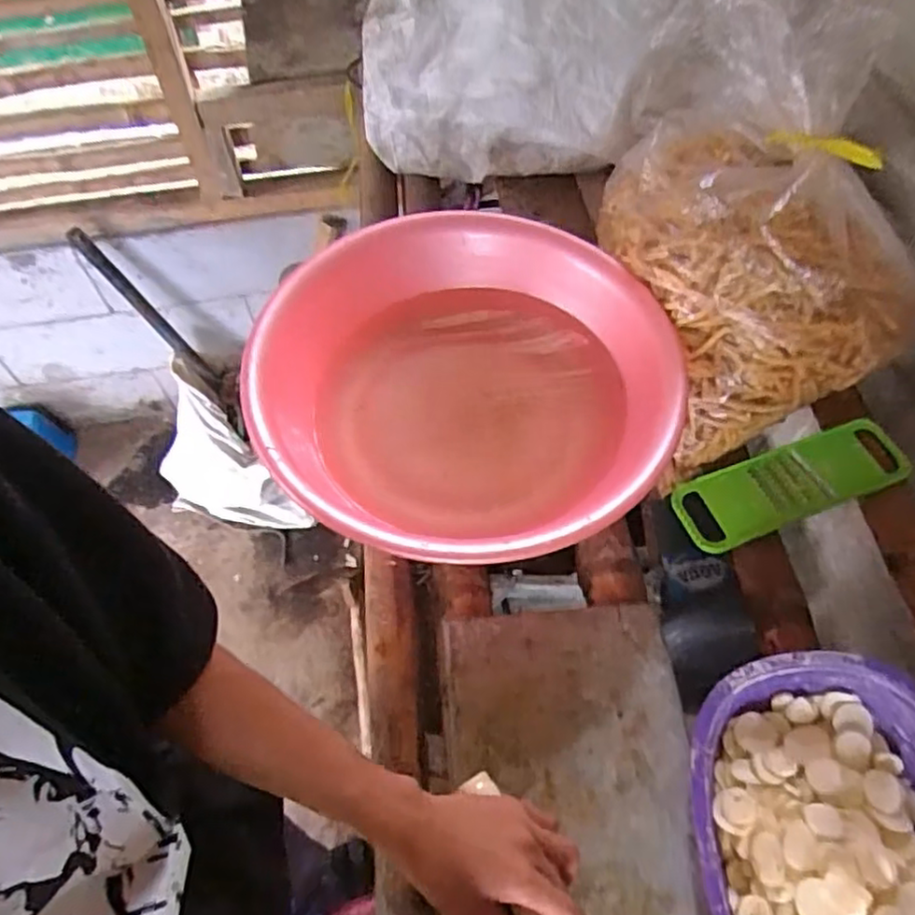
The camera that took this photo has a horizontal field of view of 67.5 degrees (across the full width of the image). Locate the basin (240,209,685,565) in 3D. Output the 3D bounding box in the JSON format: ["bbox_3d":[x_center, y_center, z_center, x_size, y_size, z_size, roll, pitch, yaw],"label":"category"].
[{"bbox_3d":[0.006,-0.079,0.699,0.386,0.121,0.409,0,59,0],"label":"basin"}]

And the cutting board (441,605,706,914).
[{"bbox_3d":[0.113,0.373,0.500,0.205,0.013,0.534,-4,59,-2],"label":"cutting board"}]

